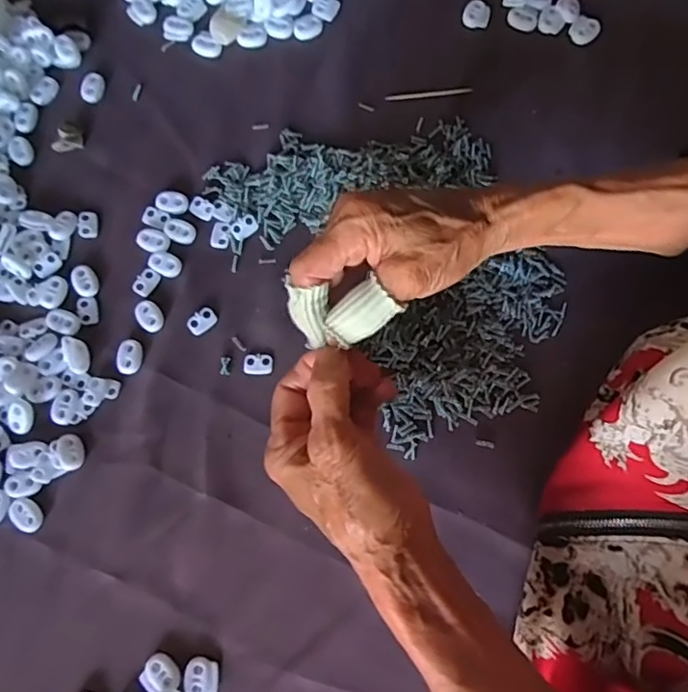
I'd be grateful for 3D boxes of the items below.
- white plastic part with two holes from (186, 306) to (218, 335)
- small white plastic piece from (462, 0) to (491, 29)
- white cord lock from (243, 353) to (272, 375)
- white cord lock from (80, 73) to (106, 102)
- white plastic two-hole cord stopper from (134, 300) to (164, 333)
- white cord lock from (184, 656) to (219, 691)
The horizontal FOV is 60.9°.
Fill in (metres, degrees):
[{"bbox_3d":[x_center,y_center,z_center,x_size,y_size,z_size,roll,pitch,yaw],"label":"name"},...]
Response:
[{"bbox_3d":[-0.095,-0.017,0.391,0.020,0.004,0.013,-38,79,-10],"label":"white plastic part with two holes"},{"bbox_3d":[0.102,-0.254,0.451,0.021,0.014,0.019,14,76,3],"label":"small white plastic piece"},{"bbox_3d":[-0.056,0.012,0.382,0.019,0.004,0.014,-3,76,-1],"label":"white cord lock"},{"bbox_3d":[-0.186,-0.192,0.435,0.015,0.008,0.024,1,76,0],"label":"white cord lock"},{"bbox_3d":[-0.131,-0.020,0.391,0.016,0.004,0.023,-39,79,-10],"label":"white plastic two-hole cord stopper"},{"bbox_3d":[-0.081,0.190,0.334,0.019,0.005,0.021,1,76,0],"label":"white cord lock"}]

